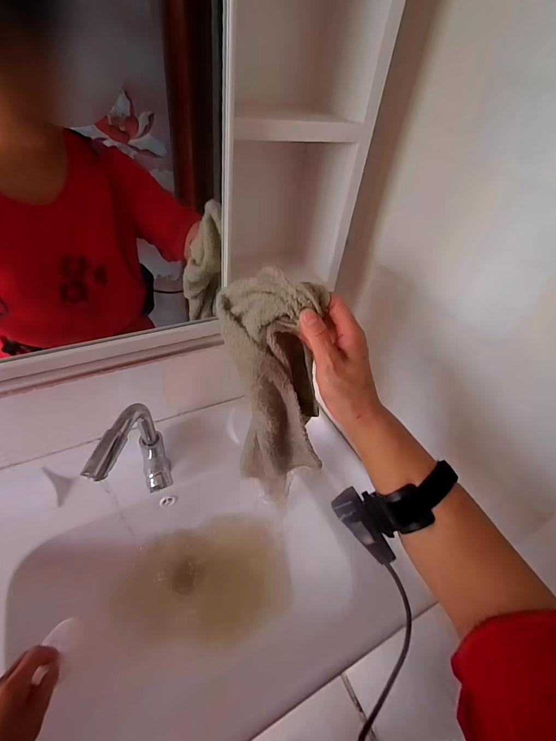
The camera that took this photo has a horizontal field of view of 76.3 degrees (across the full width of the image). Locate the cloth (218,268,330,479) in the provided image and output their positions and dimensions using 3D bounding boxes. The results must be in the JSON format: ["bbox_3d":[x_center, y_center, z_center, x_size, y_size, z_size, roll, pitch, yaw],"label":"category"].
[{"bbox_3d":[-0.002,0.018,0.397,0.078,0.254,0.093,-22,33,-29],"label":"cloth"}]

